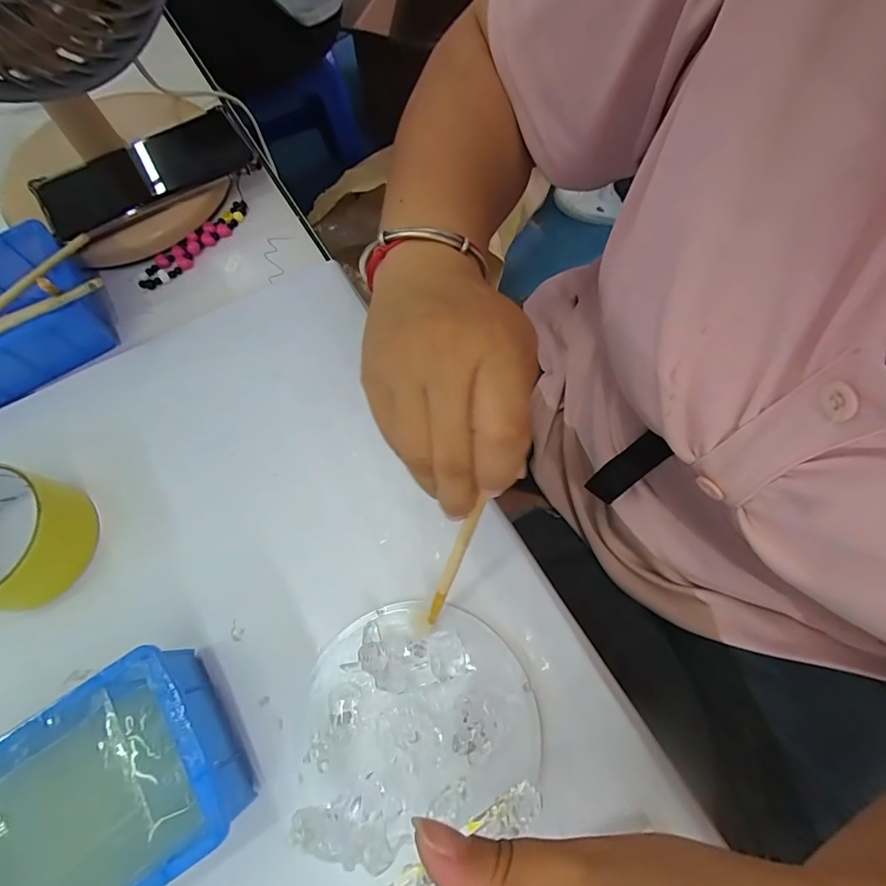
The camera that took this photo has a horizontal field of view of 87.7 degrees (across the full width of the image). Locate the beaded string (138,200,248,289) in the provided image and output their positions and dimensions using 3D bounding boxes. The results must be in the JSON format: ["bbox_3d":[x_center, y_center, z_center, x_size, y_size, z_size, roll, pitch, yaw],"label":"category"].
[{"bbox_3d":[-0.204,-0.165,0.380,0.025,0.007,0.106,42,74,15],"label":"beaded string"}]

